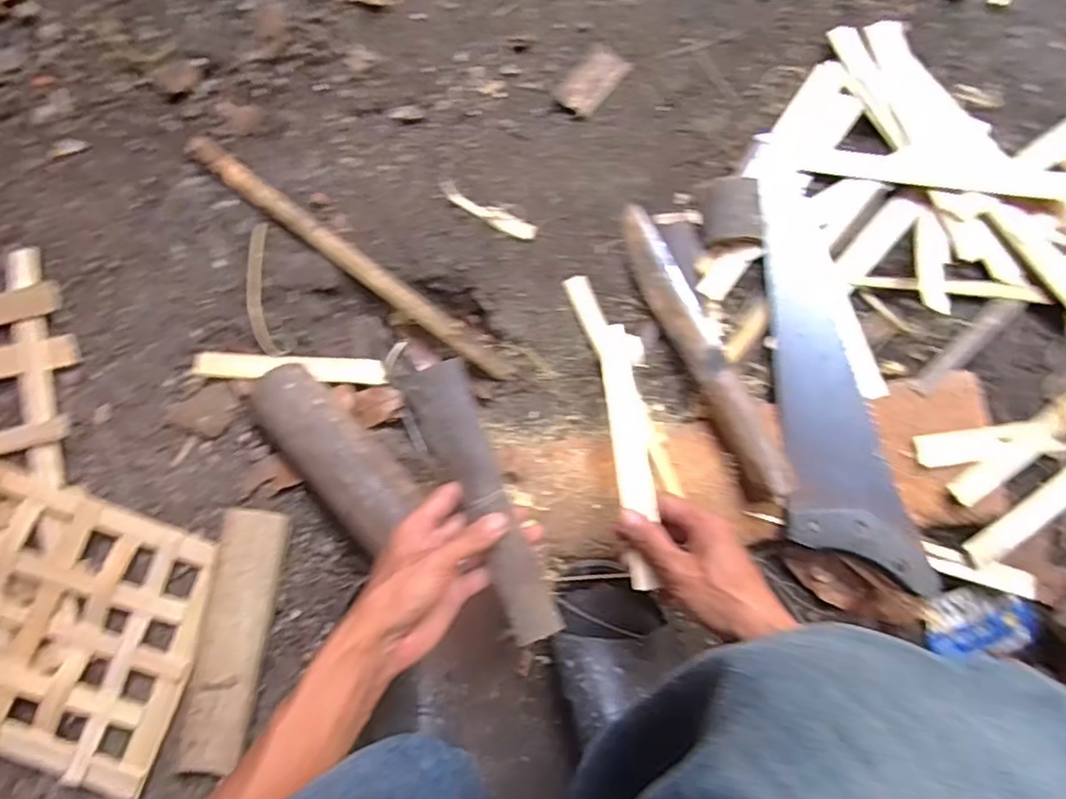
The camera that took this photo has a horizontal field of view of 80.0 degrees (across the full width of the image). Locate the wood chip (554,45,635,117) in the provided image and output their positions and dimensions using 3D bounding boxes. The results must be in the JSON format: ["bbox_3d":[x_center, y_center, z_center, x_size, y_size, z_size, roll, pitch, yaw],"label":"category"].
[{"bbox_3d":[0.060,-0.319,0.635,0.042,0.004,0.072,42,86,7],"label":"wood chip"}]

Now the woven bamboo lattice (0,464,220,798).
[{"bbox_3d":[-0.480,0.190,0.566,0.351,0.025,0.234,18,84,5],"label":"woven bamboo lattice"}]

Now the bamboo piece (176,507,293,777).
[{"bbox_3d":[-0.270,0.215,0.572,0.060,0.013,0.225,9,83,4],"label":"bamboo piece"}]

